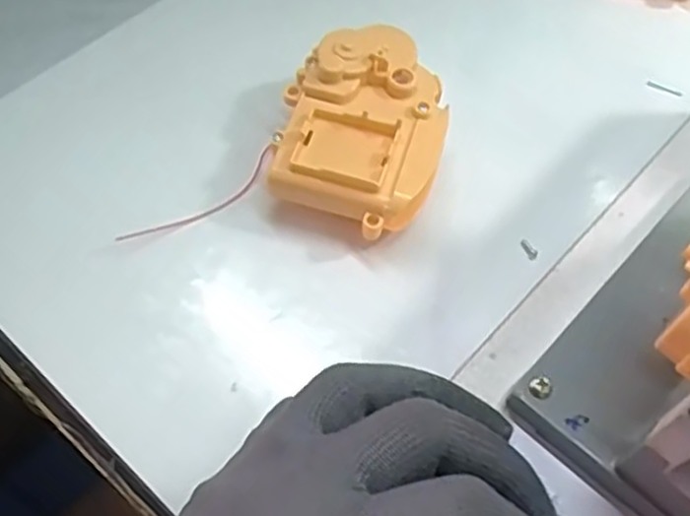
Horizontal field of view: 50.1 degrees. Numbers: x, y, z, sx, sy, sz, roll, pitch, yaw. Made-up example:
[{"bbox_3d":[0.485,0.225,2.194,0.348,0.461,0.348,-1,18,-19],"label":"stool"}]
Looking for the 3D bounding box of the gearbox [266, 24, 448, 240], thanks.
[{"bbox_3d":[0.009,-0.056,0.333,0.069,0.040,0.097,12,59,6],"label":"gearbox"}]

